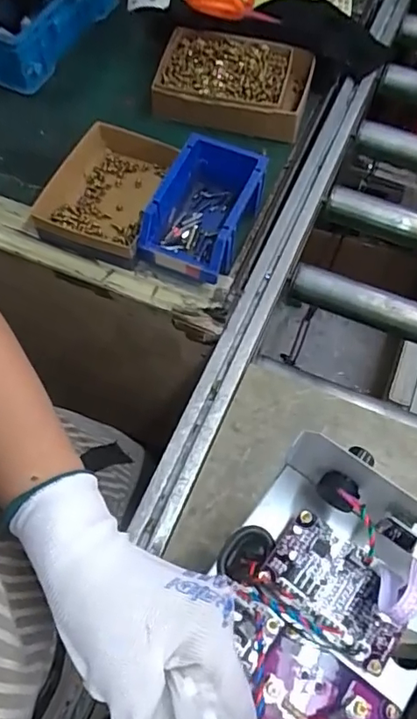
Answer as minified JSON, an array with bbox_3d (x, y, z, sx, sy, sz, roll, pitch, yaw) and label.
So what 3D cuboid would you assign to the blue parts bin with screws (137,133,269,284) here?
[{"bbox_3d":[-0.007,-0.175,0.645,0.114,0.072,0.159,19,63,6],"label":"blue parts bin with screws"}]

